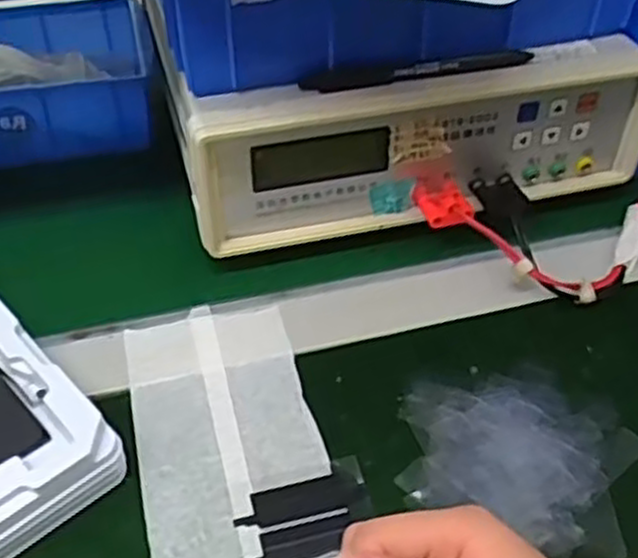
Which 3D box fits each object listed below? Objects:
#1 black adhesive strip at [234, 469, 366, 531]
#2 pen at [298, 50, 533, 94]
[{"bbox_3d":[-0.009,0.104,0.371,0.060,0.004,0.020,-10,45,-13],"label":"black adhesive strip"},{"bbox_3d":[0.059,-0.119,0.457,0.138,0.012,0.016,-6,44,-9],"label":"pen"}]

